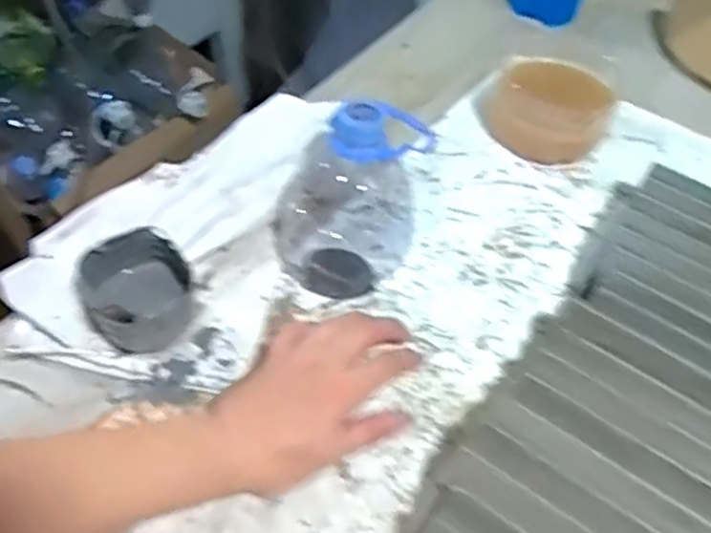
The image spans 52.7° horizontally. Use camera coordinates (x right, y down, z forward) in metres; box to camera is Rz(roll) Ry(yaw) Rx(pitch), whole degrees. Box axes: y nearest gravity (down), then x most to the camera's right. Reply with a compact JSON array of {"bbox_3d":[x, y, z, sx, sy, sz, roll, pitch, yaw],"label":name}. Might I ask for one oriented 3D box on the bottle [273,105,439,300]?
[{"bbox_3d":[-0.005,-0.051,0.487,0.102,0.123,0.080,-2,51,-3],"label":"bottle"}]

